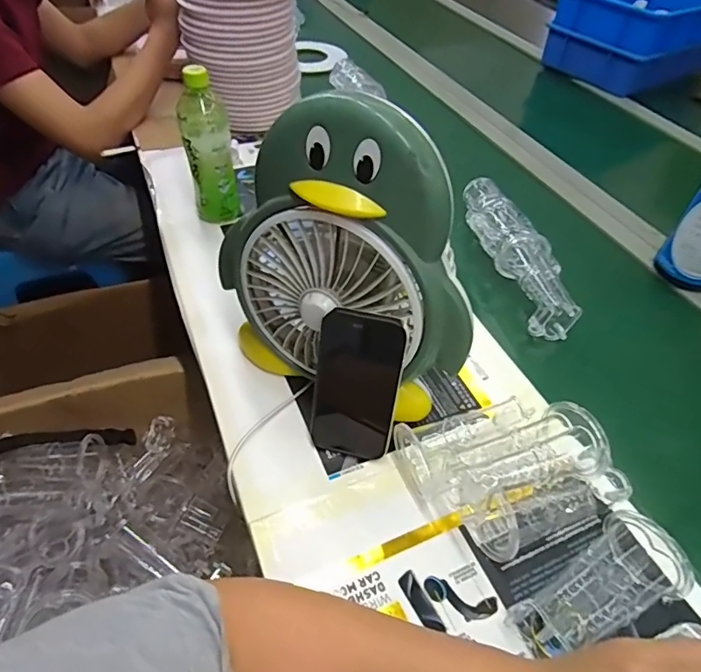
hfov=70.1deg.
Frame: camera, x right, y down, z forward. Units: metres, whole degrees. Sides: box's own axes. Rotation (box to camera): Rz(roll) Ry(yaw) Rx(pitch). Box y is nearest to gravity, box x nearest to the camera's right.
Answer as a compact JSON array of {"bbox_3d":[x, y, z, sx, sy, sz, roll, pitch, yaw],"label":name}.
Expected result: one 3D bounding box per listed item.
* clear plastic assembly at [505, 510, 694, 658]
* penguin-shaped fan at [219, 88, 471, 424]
[{"bbox_3d":[0.195,0.202,0.398,0.143,0.049,0.066,-20,52,-20],"label":"clear plastic assembly"},{"bbox_3d":[-0.010,-0.066,0.458,0.254,0.266,0.136,22,51,16],"label":"penguin-shaped fan"}]

